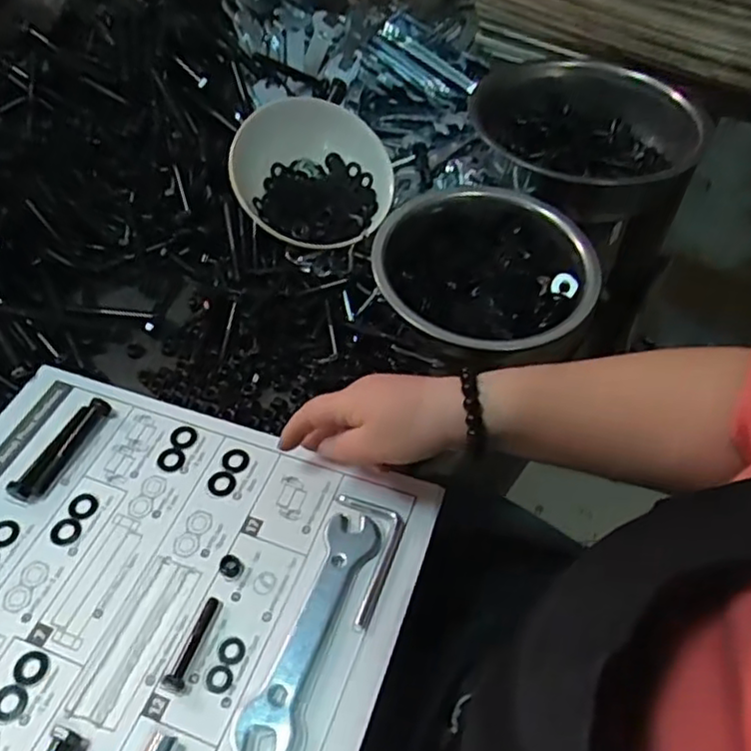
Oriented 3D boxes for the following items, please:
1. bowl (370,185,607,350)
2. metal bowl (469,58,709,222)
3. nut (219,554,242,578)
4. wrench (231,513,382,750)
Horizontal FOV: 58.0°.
[{"bbox_3d":[0.084,-0.084,0.556,0.166,0.056,0.176,0,52,0],"label":"bowl"},{"bbox_3d":[0.205,-0.233,0.664,0.211,0.064,0.240,-2,52,-1],"label":"metal bowl"},{"bbox_3d":[-0.092,0.121,0.431,0.014,0.004,0.013,0,52,0],"label":"nut"},{"bbox_3d":[-0.038,0.150,0.406,0.034,0.006,0.153,16,54,13],"label":"wrench"}]

